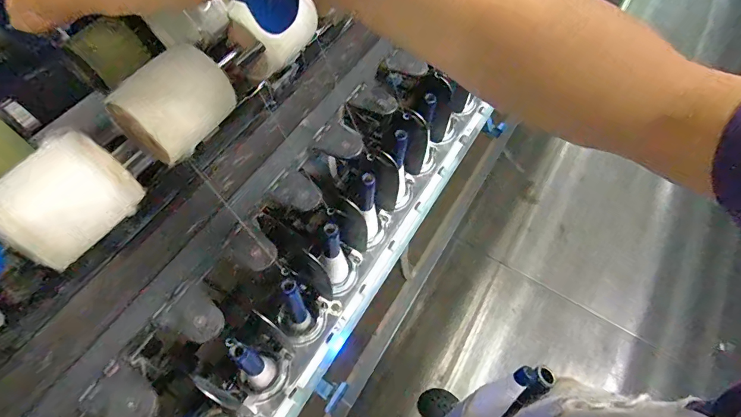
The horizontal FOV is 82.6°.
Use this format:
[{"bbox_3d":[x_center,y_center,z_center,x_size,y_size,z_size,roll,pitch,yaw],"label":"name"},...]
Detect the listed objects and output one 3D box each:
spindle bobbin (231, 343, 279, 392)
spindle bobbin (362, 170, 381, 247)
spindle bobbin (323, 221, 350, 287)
[{"bbox_3d":[-0.121,0.162,0.435,0.031,0.083,0.032,31,63,13],"label":"spindle bobbin"},{"bbox_3d":[0.002,0.000,0.509,0.026,0.128,0.035,5,60,-1],"label":"spindle bobbin"},{"bbox_3d":[-0.037,0.052,0.473,0.024,0.096,0.032,-4,61,-6],"label":"spindle bobbin"}]

